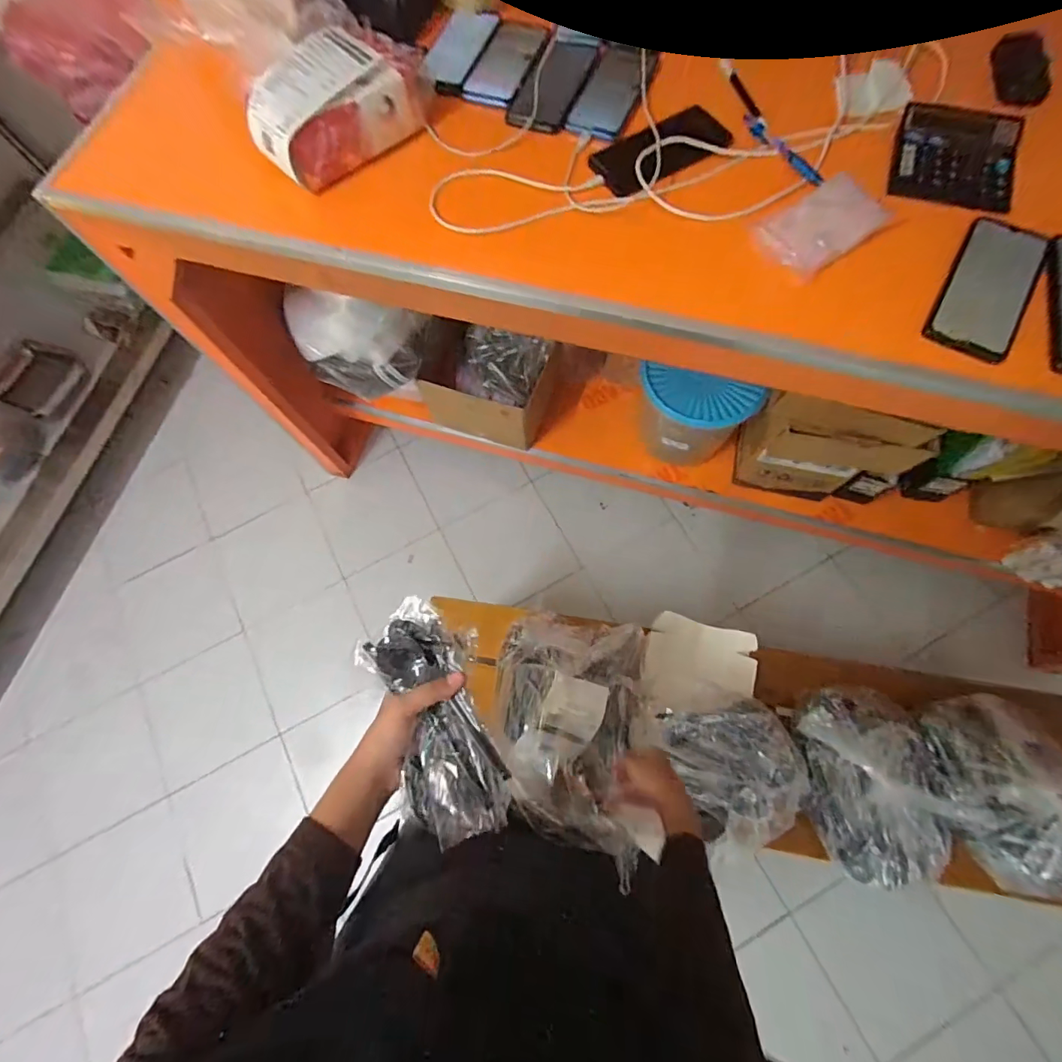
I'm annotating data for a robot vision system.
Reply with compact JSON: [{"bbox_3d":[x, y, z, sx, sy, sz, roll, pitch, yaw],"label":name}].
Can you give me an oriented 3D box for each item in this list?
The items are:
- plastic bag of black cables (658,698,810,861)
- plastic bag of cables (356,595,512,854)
[{"bbox_3d":[0.295,0.335,0.686,0.170,0.101,0.184,-17,72,-4],"label":"plastic bag of black cables"},{"bbox_3d":[-0.073,0.156,0.401,0.084,0.044,0.194,-20,81,-5],"label":"plastic bag of cables"}]

